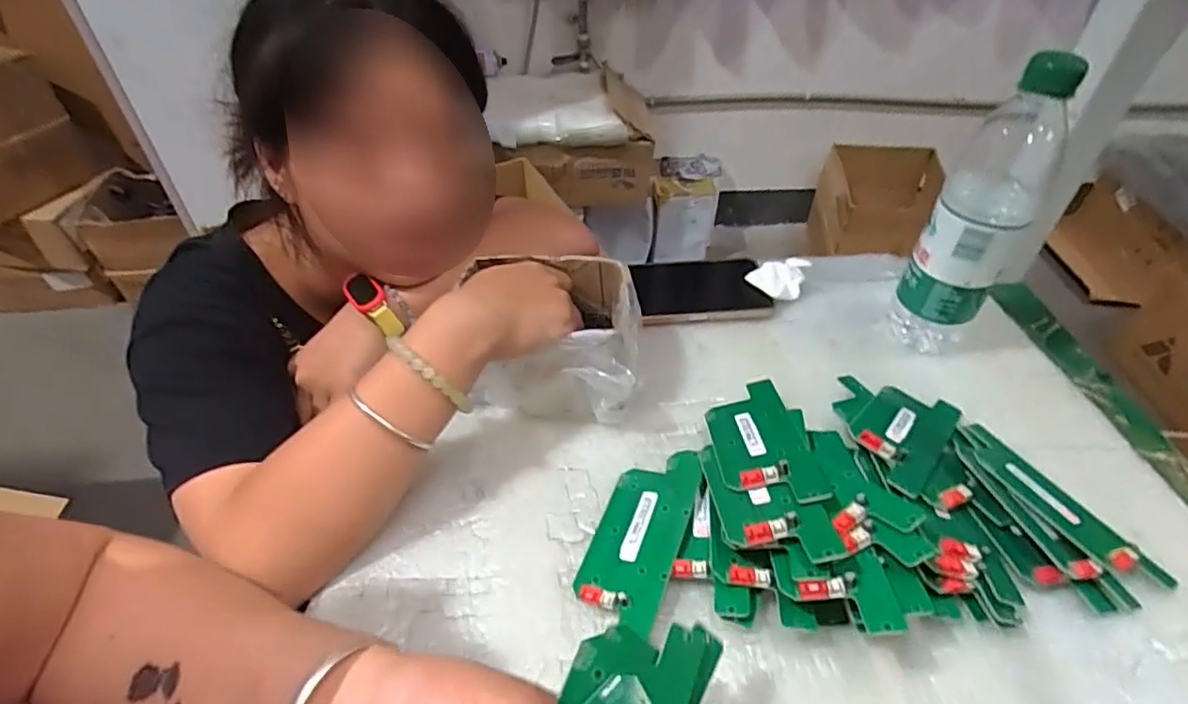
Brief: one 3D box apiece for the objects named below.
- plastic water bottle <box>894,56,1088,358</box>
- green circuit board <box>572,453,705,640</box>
[{"bbox_3d":[0.282,-0.095,0.453,0.058,0.220,0.059,25,49,22],"label":"plastic water bottle"},{"bbox_3d":[0.029,0.108,0.383,0.053,0.010,0.124,6,43,26],"label":"green circuit board"}]

